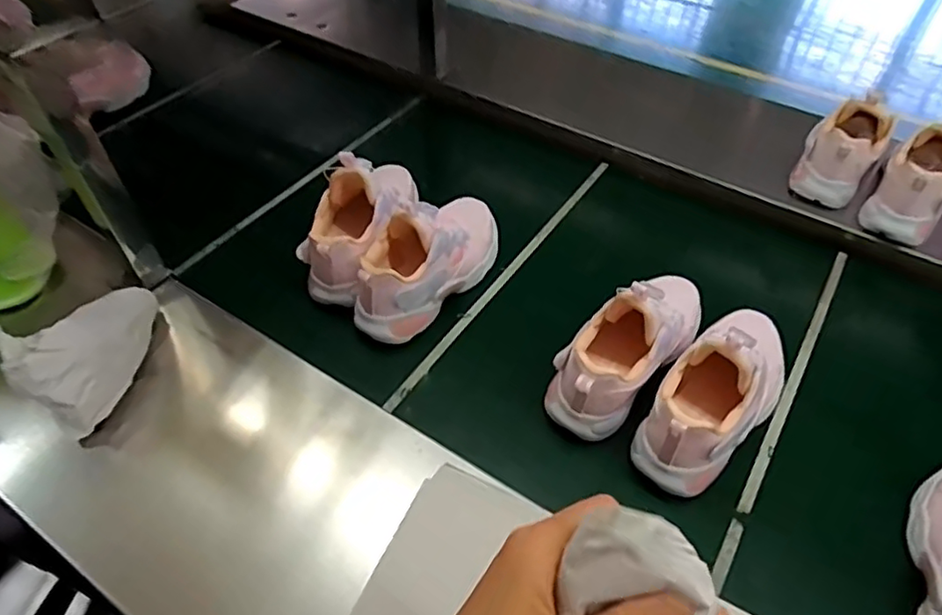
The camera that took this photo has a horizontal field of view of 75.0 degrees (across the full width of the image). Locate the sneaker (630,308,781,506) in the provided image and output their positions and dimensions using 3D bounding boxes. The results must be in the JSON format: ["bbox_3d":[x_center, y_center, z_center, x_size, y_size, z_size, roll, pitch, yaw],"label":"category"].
[{"bbox_3d":[0.231,0.066,0.550,0.080,0.107,0.210,37,58,26],"label":"sneaker"}]

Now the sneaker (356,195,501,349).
[{"bbox_3d":[-0.041,-0.060,0.654,0.075,0.111,0.201,31,55,22],"label":"sneaker"}]

